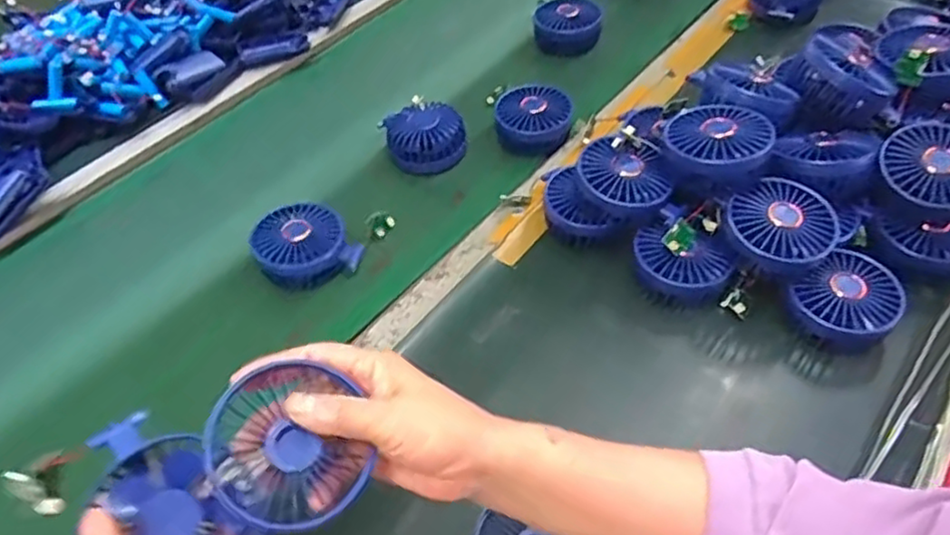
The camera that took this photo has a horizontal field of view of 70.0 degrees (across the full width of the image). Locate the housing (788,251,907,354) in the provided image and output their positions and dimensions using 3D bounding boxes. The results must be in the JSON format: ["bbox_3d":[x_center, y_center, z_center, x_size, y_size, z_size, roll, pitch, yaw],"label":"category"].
[{"bbox_3d":[0.317,0.028,0.576,0.089,0.026,0.075,-31,62,-11],"label":"housing"}]

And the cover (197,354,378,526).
[{"bbox_3d":[-0.103,0.097,0.365,0.077,0.018,0.080,-21,87,-19],"label":"cover"}]

